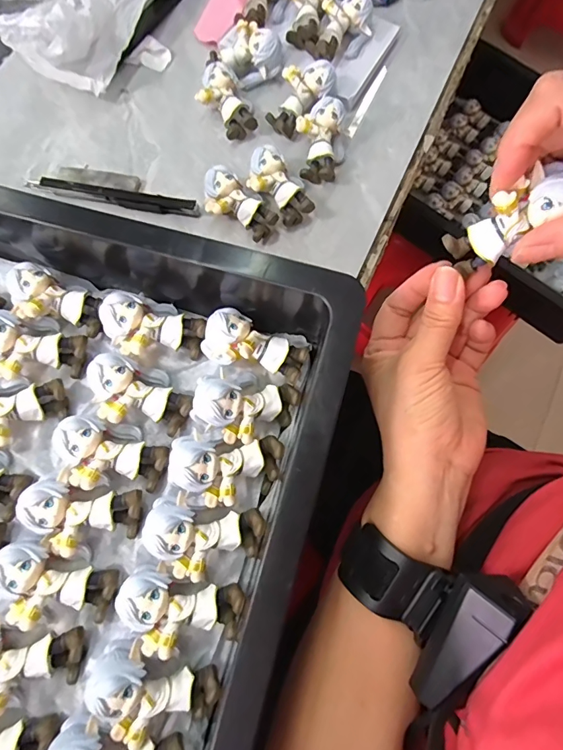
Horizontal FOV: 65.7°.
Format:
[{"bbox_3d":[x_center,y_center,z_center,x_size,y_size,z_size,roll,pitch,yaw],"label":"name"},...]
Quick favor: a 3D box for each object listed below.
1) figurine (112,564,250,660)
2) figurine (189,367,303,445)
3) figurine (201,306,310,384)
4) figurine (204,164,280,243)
[{"bbox_3d":[-0.052,0.122,0.225,0.063,0.025,0.036,16,73,-17],"label":"figurine"},{"bbox_3d":[-0.021,0.017,0.251,0.055,0.034,0.042,16,74,3],"label":"figurine"},{"bbox_3d":[-0.015,-0.018,0.259,0.061,0.024,0.032,21,74,-10],"label":"figurine"},{"bbox_3d":[-0.032,-0.128,0.329,0.057,0.026,0.034,25,74,6],"label":"figurine"}]

